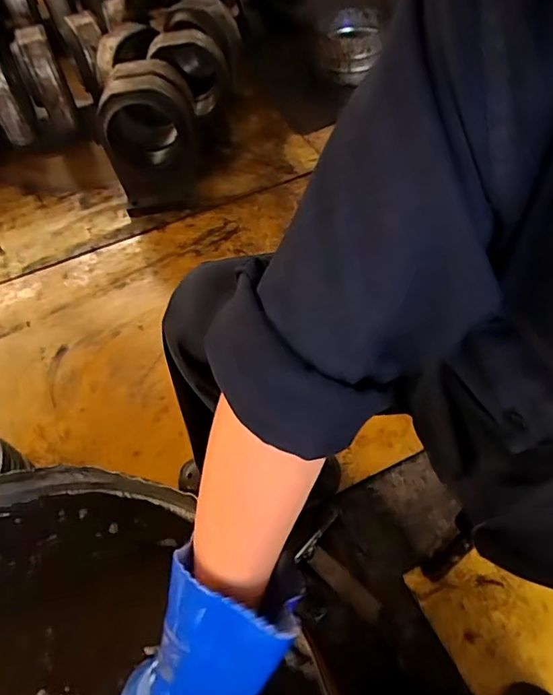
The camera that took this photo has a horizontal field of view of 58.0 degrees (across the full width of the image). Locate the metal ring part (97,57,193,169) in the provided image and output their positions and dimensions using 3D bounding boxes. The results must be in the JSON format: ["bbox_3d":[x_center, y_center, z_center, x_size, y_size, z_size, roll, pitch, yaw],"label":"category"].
[{"bbox_3d":[-0.380,-0.681,1.497,0.295,0.261,0.205,-26,54,-12],"label":"metal ring part"}]

